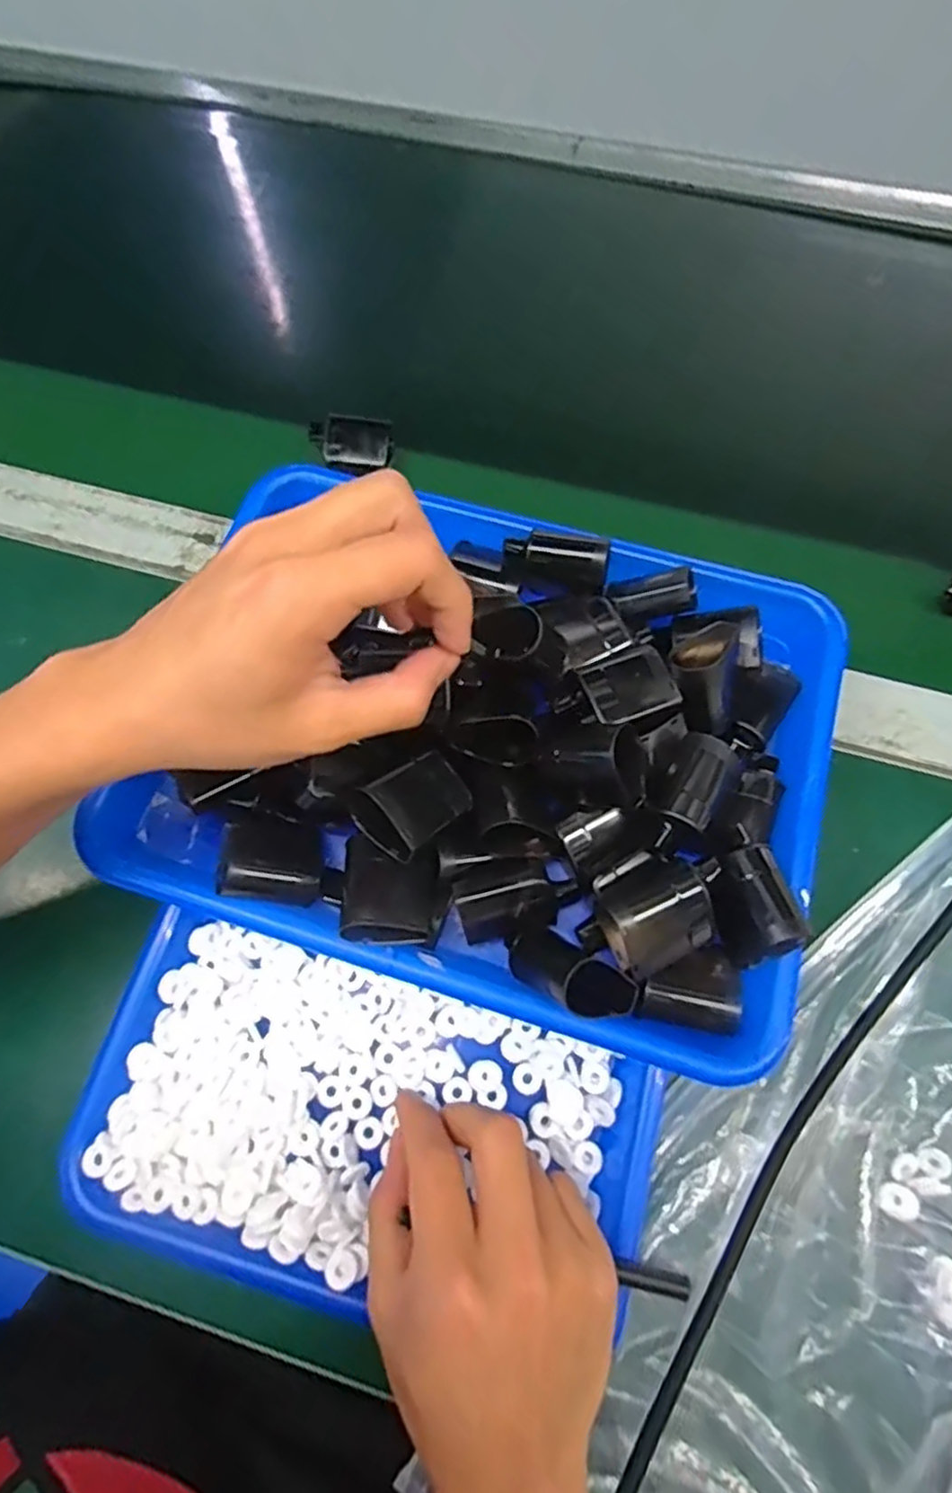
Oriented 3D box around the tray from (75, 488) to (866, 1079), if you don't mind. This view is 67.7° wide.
[{"bbox_3d":[0.002,-0.010,0.354,0.328,0.083,0.246,17,71,8],"label":"tray"}]

